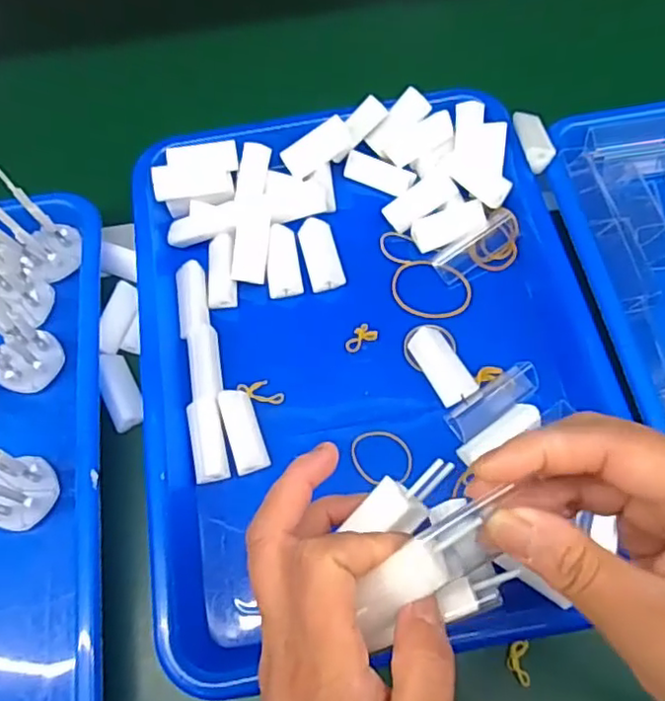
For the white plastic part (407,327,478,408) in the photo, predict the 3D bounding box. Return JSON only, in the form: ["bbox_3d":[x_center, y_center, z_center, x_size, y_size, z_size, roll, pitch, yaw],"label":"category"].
[{"bbox_3d":[0.063,0.008,0.359,0.022,0.005,0.046,-24,66,-8],"label":"white plastic part"}]

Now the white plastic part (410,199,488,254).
[{"bbox_3d":[0.073,-0.078,0.394,0.045,0.006,0.021,-23,84,5],"label":"white plastic part"}]

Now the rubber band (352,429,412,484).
[{"bbox_3d":[0.027,0.058,0.343,0.031,0.004,0.030,-5,65,1],"label":"rubber band"}]

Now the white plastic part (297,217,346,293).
[{"bbox_3d":[-0.007,-0.061,0.393,0.021,0.010,0.047,-14,65,-4],"label":"white plastic part"}]

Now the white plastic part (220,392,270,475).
[{"bbox_3d":[-0.049,0.045,0.350,0.019,0.010,0.048,-17,65,-5],"label":"white plastic part"}]

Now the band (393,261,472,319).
[{"bbox_3d":[0.061,-0.037,0.384,0.048,0.004,0.039,12,66,9],"label":"band"}]

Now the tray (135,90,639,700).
[{"bbox_3d":[0.018,-0.004,0.359,0.250,0.035,0.324,-10,65,-2],"label":"tray"}]

